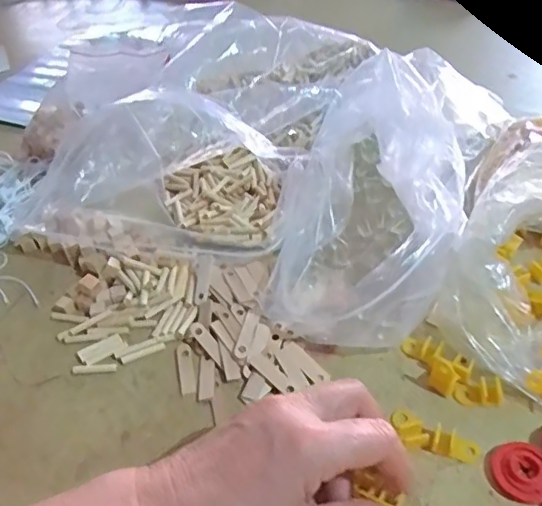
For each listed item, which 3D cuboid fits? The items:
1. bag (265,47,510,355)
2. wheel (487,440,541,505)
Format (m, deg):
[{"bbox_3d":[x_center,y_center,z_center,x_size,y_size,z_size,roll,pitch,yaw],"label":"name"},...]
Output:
[{"bbox_3d":[0.071,-0.044,0.417,0.121,0.104,0.205,7,43,14],"label":"bag"},{"bbox_3d":[0.137,0.117,0.309,0.033,0.007,0.033,-3,42,3],"label":"wheel"}]

